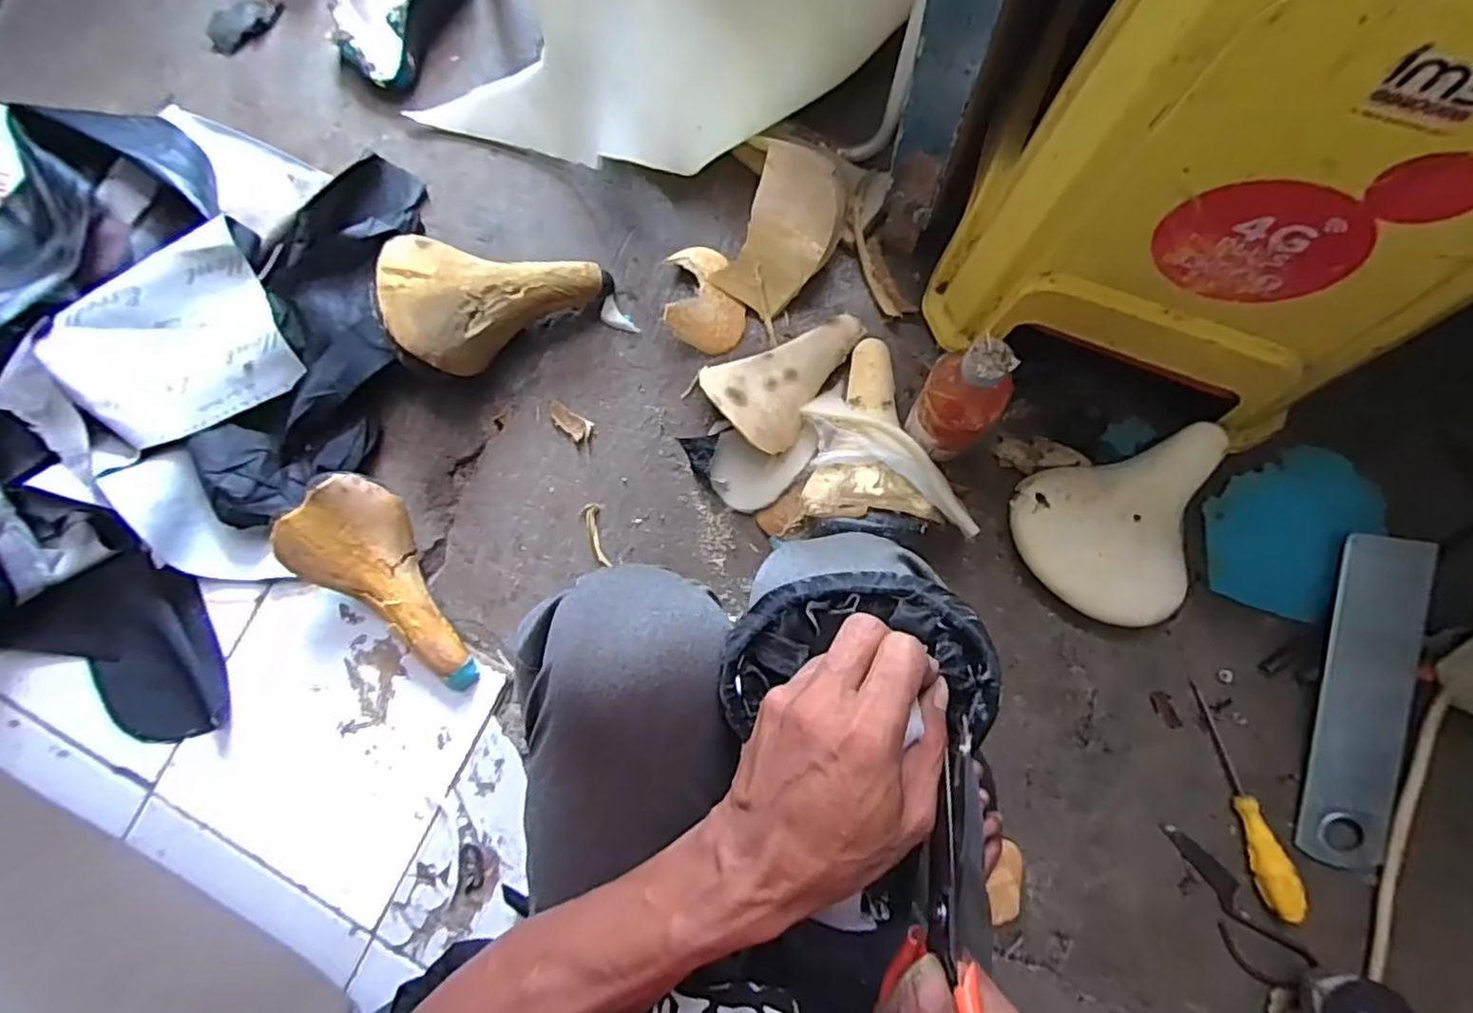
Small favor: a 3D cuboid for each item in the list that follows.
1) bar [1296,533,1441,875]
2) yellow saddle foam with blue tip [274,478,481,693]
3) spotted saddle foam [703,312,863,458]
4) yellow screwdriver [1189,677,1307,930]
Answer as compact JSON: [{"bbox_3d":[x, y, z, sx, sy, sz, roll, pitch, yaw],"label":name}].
[{"bbox_3d":[0.589,0.186,0.614,0.075,0.008,0.310,7,94,8],"label":"bar"},{"bbox_3d":[-0.365,0.089,0.696,0.127,0.047,0.253,-35,99,2],"label":"yellow saddle foam with blue tip"},{"bbox_3d":[0.044,-0.153,0.703,0.120,0.053,0.175,35,89,8],"label":"spotted saddle foam"},{"bbox_3d":[0.482,0.278,0.622,0.029,0.031,0.215,-17,83,4],"label":"yellow screwdriver"}]

